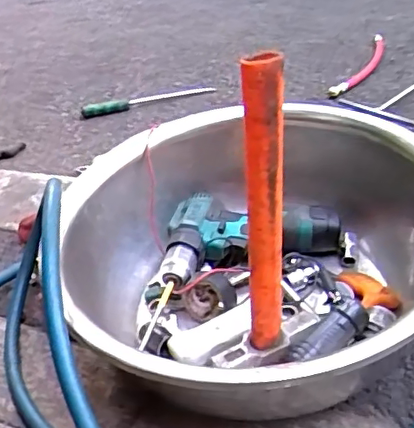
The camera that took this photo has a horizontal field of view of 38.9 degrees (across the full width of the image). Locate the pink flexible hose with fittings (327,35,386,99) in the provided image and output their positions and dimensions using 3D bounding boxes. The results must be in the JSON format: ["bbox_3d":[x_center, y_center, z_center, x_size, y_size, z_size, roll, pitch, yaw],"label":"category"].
[{"bbox_3d":[0.305,-0.291,1.147,0.045,0.021,0.267,17,42,30],"label":"pink flexible hose with fittings"}]

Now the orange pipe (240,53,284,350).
[{"bbox_3d":[0.049,0.006,0.491,0.027,0.274,0.033,9,38,25],"label":"orange pipe"}]

